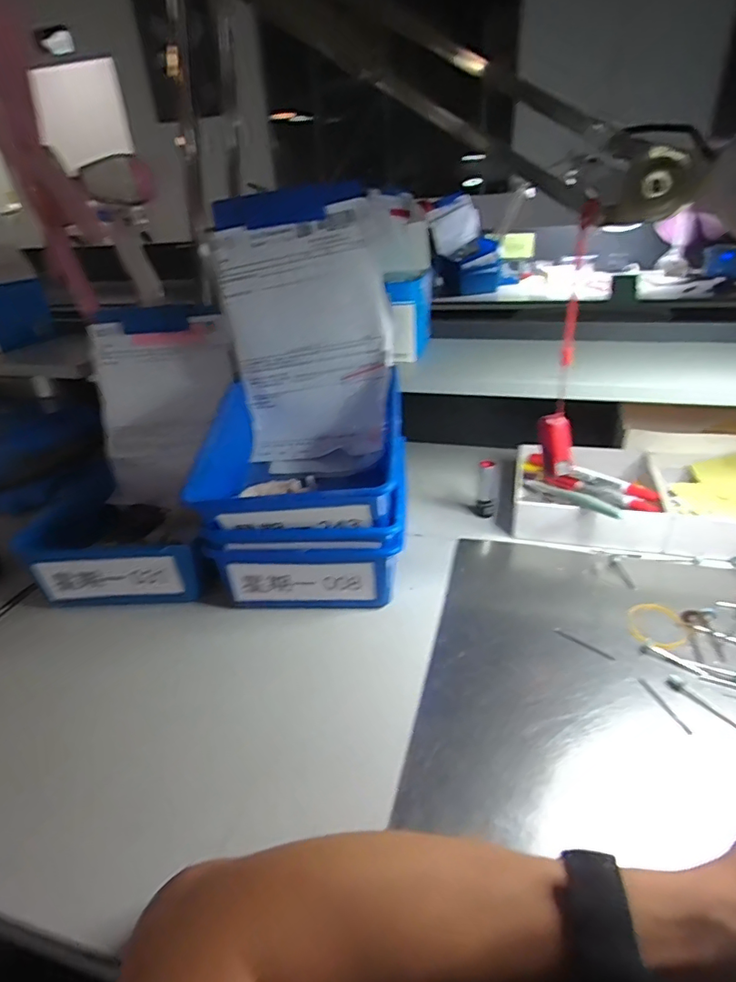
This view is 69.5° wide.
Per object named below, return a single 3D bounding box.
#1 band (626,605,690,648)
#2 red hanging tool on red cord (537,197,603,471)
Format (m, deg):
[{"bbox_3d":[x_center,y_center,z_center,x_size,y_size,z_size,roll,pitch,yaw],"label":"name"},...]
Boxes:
[{"bbox_3d":[0.214,0.099,0.394,0.041,0.004,0.050,-7,26,-1],"label":"band"},{"bbox_3d":[0.137,-0.096,0.366,0.026,0.177,0.025,5,31,17],"label":"red hanging tool on red cord"}]

